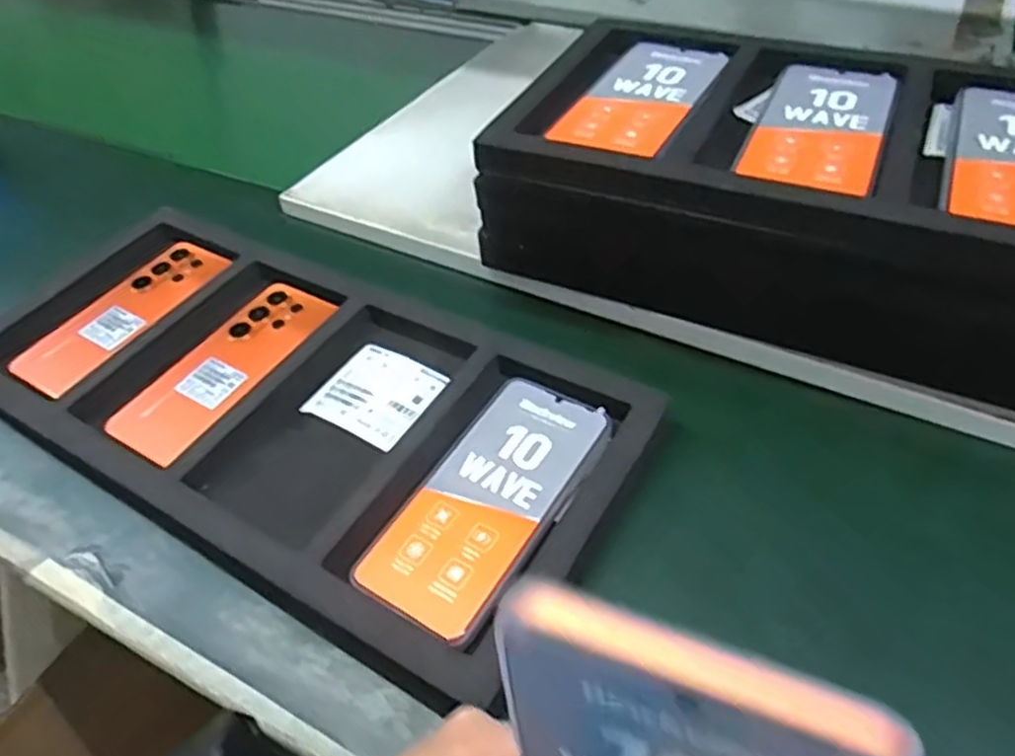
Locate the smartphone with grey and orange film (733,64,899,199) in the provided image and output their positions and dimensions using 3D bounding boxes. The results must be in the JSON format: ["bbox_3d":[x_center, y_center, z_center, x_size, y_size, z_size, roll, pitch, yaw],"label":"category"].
[{"bbox_3d":[0.200,-0.163,0.461,0.074,0.005,0.153,18,50,19],"label":"smartphone with grey and orange film"}]

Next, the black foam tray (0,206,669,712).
[{"bbox_3d":[-0.157,0.014,0.497,0.474,0.032,0.209,23,52,23],"label":"black foam tray"}]

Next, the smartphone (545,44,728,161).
[{"bbox_3d":[0.095,-0.198,0.503,0.074,0.005,0.154,22,52,23],"label":"smartphone"}]

